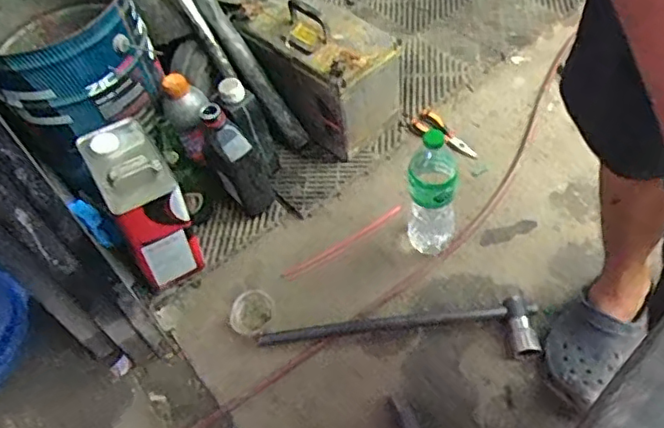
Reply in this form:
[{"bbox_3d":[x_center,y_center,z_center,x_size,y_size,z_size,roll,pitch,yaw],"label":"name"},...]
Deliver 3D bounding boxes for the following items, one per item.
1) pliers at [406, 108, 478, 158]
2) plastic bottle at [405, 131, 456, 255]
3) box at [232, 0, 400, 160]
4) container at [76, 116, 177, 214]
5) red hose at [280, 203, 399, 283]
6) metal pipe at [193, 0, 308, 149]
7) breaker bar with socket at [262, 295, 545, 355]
[{"bbox_3d":[0.218,-0.151,1.194,0.068,0.020,0.145,-35,62,-15],"label":"pliers"},{"bbox_3d":[0.165,-0.039,0.978,0.079,0.252,0.100,10,61,11],"label":"plastic bottle"},{"bbox_3d":[-0.029,-0.292,1.162,0.300,0.196,0.182,39,70,24],"label":"box"},{"bbox_3d":[-0.307,-0.078,0.876,0.096,0.045,0.156,-34,62,-14],"label":"container"},{"bbox_3d":[0.023,0.054,1.079,0.250,0.010,0.022,-32,61,-13],"label":"red hose"},{"bbox_3d":[-0.162,-0.296,1.125,0.059,0.394,0.050,-45,25,-23],"label":"metal pipe"},{"bbox_3d":[0.105,0.185,0.963,0.444,0.037,0.103,-3,59,3],"label":"breaker bar with socket"}]

